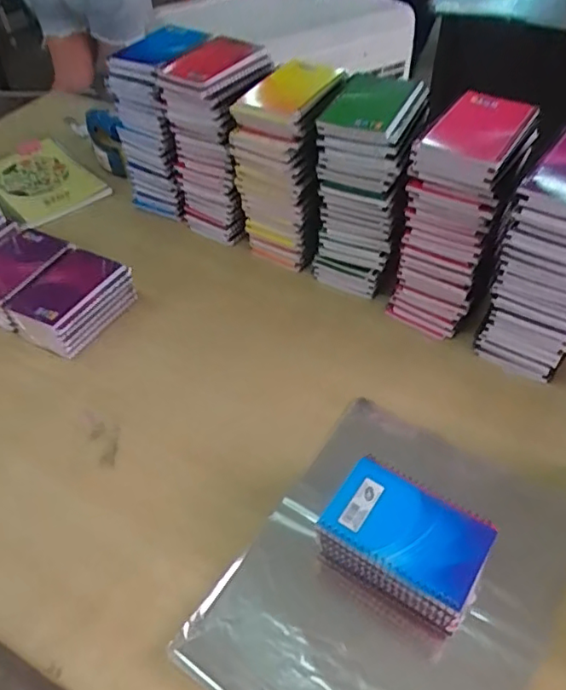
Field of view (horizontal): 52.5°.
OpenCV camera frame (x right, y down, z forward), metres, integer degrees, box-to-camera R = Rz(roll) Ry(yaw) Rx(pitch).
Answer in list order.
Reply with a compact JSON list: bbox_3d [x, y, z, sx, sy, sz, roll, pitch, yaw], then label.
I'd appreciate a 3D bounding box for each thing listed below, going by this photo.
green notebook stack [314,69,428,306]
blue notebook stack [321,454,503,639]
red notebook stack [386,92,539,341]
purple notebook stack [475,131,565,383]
[{"bbox_3d":[0.104,-0.197,0.722,0.105,0.247,0.127,12,49,14],"label":"green notebook stack"},{"bbox_3d":[0.105,0.176,0.502,0.130,0.067,0.093,27,54,25],"label":"blue notebook stack"},{"bbox_3d":[0.209,-0.149,0.684,0.098,0.241,0.141,24,52,23],"label":"red notebook stack"},{"bbox_3d":[0.285,-0.078,0.612,0.092,0.248,0.099,25,53,24],"label":"purple notebook stack"}]

